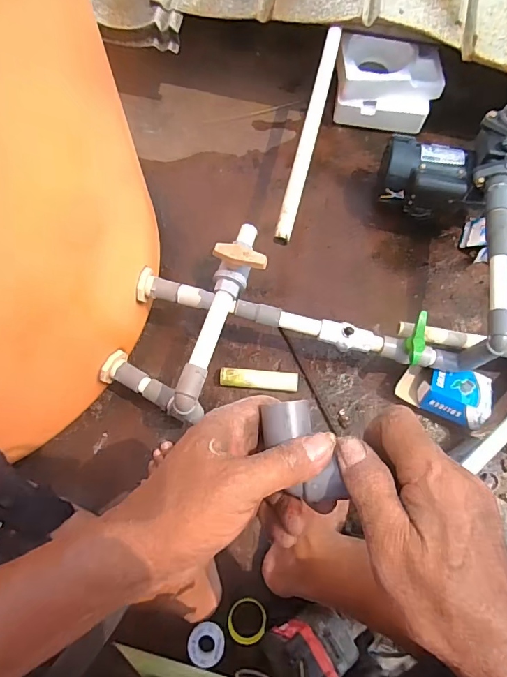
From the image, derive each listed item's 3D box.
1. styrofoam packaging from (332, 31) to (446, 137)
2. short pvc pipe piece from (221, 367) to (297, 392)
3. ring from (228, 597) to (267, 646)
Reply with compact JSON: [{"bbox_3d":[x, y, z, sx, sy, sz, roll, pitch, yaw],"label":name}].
[{"bbox_3d":[0.295,-0.562,0.957,0.228,0.129,0.126,11,70,3],"label":"styrofoam packaging"},{"bbox_3d":[0.010,0.075,0.766,0.135,0.029,0.032,5,70,1],"label":"short pvc pipe piece"},{"bbox_3d":[-0.009,0.418,0.632,0.056,0.020,0.059,0,70,-1],"label":"ring"}]

